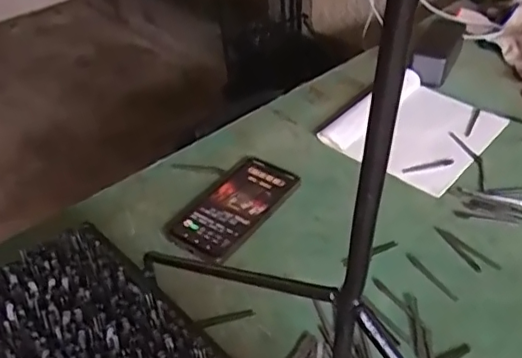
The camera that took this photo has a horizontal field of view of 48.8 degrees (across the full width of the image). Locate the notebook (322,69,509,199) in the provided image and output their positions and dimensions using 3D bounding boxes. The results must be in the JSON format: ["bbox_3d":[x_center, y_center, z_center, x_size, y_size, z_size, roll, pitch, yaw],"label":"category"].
[{"bbox_3d":[0.201,-0.070,0.743,0.167,0.027,0.201,29,48,31],"label":"notebook"}]

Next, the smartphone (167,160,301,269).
[{"bbox_3d":[-0.032,0.028,0.642,0.081,0.011,0.155,25,47,28],"label":"smartphone"}]

